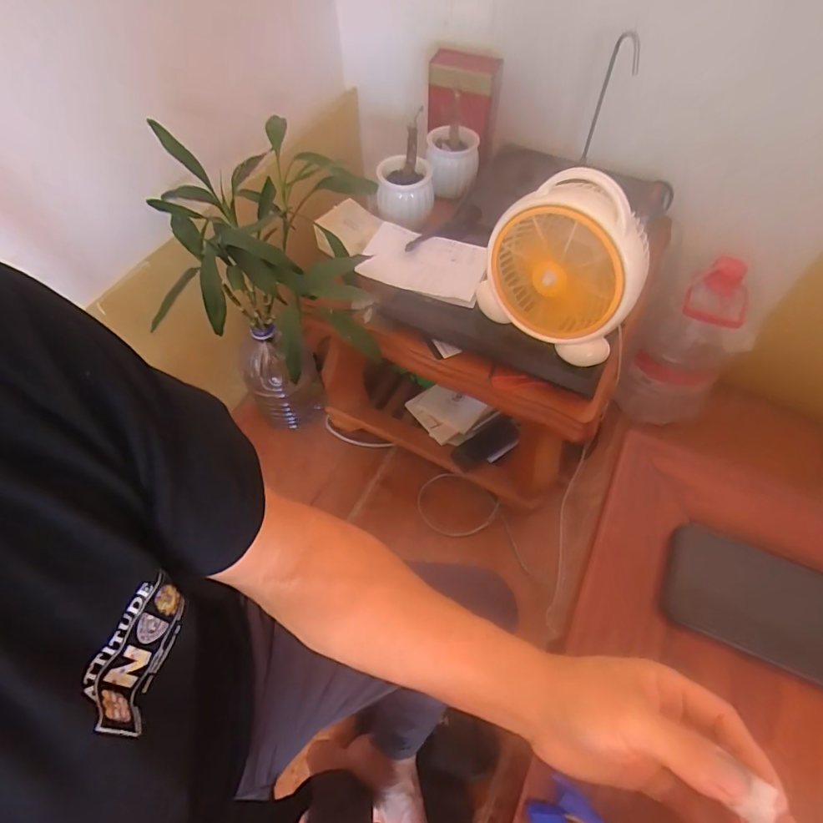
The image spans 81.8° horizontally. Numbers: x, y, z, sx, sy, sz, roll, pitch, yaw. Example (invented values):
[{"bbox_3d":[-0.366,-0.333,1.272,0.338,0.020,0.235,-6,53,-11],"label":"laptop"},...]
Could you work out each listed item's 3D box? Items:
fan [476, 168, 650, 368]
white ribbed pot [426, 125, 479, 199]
[{"bbox_3d":[0.221,-0.215,0.668,0.213,0.217,0.125,35,65,20],"label":"fan"},{"bbox_3d":[0.087,-0.529,1.001,0.106,0.101,0.116,0,59,0],"label":"white ribbed pot"}]

